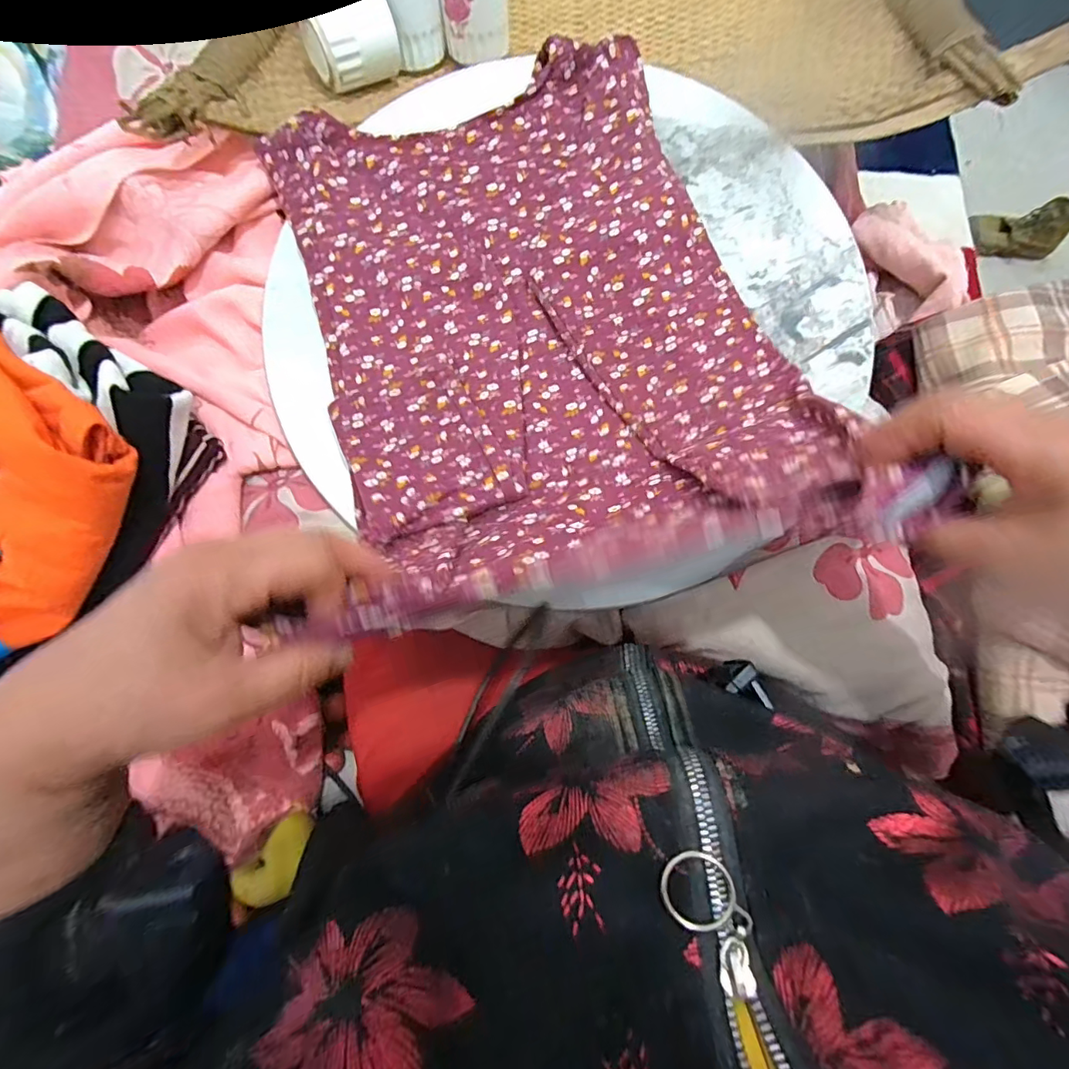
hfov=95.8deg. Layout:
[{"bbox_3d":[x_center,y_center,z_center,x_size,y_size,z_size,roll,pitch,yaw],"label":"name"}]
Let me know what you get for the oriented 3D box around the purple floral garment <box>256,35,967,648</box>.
[{"bbox_3d":[-0.005,-0.179,0.328,0.323,0.130,0.439,-12,76,-2],"label":"purple floral garment"}]

